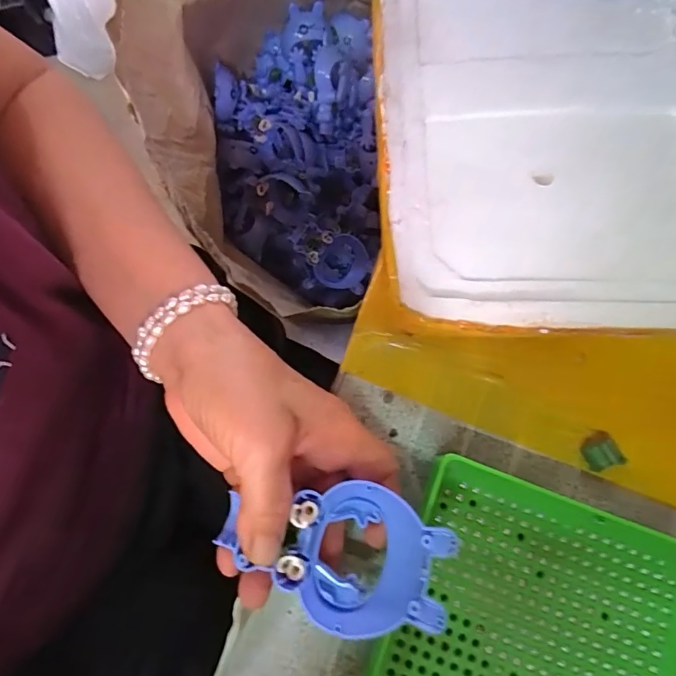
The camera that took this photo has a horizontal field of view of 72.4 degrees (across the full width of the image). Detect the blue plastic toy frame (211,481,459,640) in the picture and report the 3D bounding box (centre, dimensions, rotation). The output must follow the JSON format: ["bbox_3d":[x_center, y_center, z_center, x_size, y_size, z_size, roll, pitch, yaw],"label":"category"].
[{"bbox_3d":[-0.004,0.094,0.211,0.101,0.038,0.057,14,79,4],"label":"blue plastic toy frame"}]

